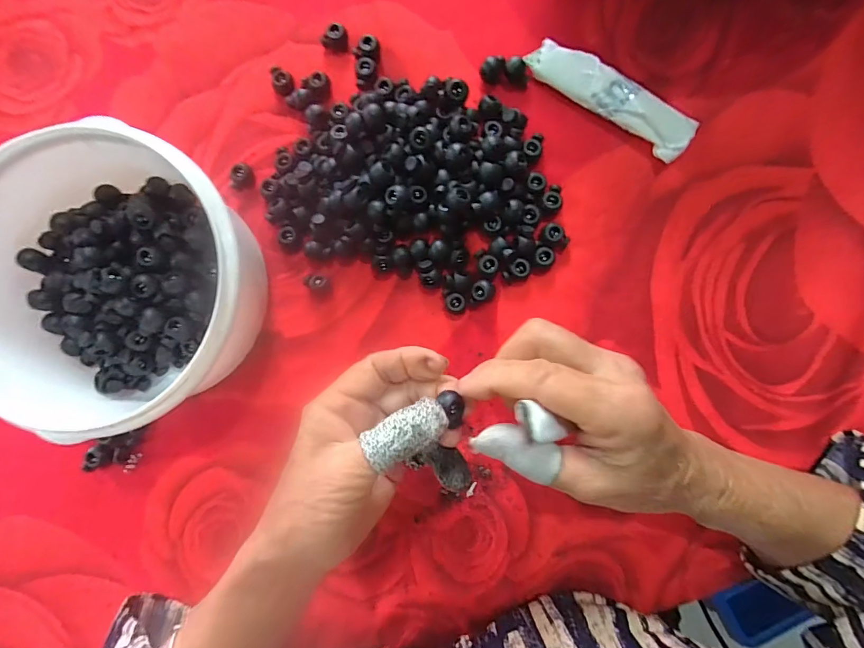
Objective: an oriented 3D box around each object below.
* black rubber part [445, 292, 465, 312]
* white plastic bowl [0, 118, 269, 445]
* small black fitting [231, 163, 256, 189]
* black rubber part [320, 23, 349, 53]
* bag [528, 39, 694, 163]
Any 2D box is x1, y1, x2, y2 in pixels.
[{"bbox_3d":[0.016,-0.014,0.275,0.013,0.009,0.012,0,87,2],"label":"black rubber part"},{"bbox_3d":[-0.182,-0.022,0.246,0.160,0.074,0.157,0,87,2],"label":"white plastic bowl"},{"bbox_3d":[-0.132,-0.103,0.282,0.015,0.010,0.013,-10,87,1],"label":"small black fitting"},{"bbox_3d":[-0.068,-0.200,0.282,0.017,0.010,0.014,4,87,2],"label":"black rubber part"},{"bbox_3d":[0.116,-0.149,0.268,0.115,0.017,0.025,34,89,3],"label":"bag"}]

